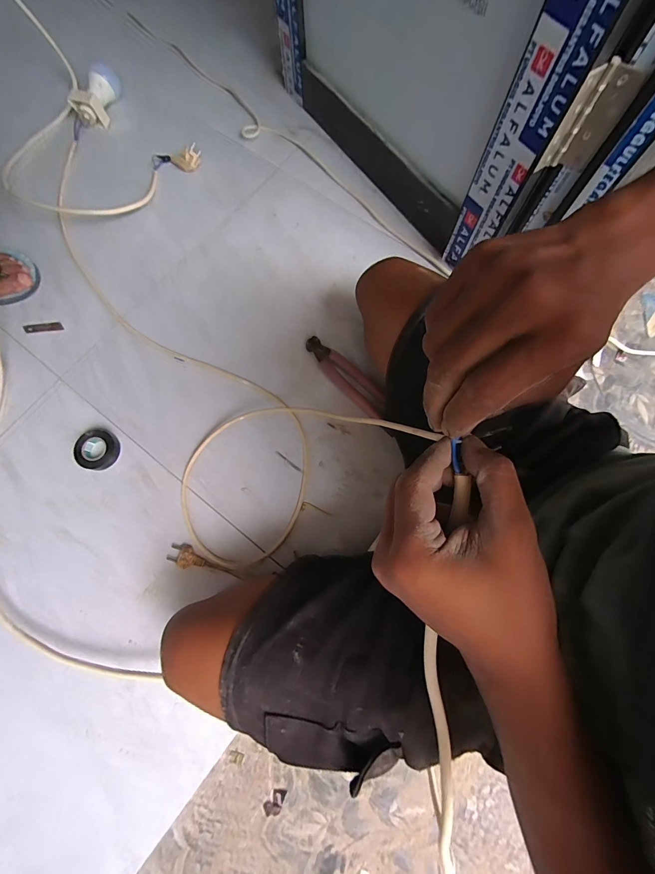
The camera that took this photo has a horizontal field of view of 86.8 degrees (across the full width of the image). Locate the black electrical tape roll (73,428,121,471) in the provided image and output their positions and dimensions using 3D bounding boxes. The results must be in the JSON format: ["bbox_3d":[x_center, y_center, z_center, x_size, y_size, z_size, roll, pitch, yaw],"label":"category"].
[{"bbox_3d":[-0.379,0.020,0.571,0.066,0.018,0.066,0,75,1],"label":"black electrical tape roll"}]

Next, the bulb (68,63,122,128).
[{"bbox_3d":[-0.503,-0.743,0.759,0.067,0.056,0.127,13,76,5],"label":"bulb"}]

